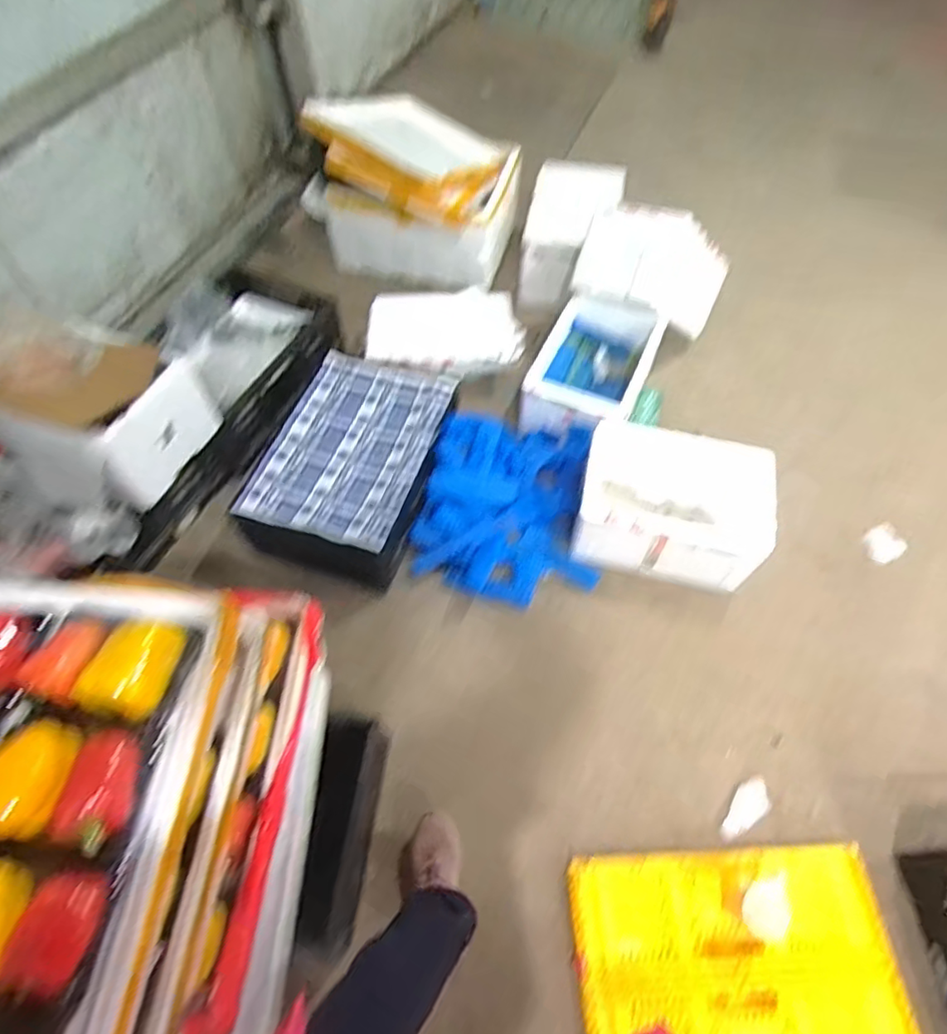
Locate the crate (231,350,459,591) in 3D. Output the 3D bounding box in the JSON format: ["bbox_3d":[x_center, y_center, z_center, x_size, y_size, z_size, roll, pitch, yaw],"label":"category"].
[{"bbox_3d":[-0.313,-0.154,1.576,0.404,0.208,0.583,16,60,10],"label":"crate"}]

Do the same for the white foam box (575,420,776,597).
[{"bbox_3d":[0.506,-0.033,1.551,0.460,0.209,0.364,13,59,8],"label":"white foam box"}]

